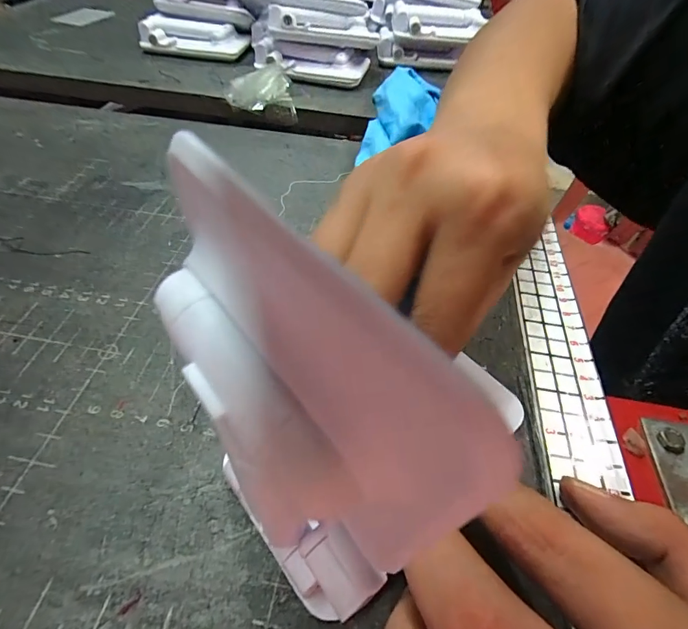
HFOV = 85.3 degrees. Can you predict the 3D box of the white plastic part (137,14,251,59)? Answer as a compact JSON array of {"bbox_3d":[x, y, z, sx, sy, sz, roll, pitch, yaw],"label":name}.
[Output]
[{"bbox_3d":[-0.159,-0.295,0.399,0.103,0.026,0.050,10,51,5],"label":"white plastic part"}]

